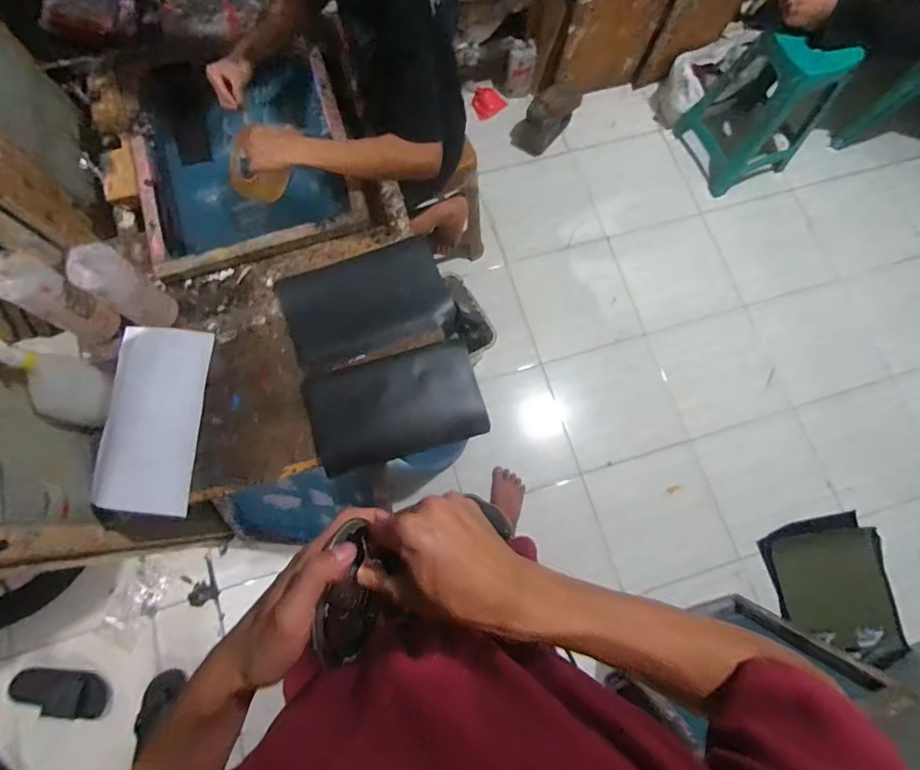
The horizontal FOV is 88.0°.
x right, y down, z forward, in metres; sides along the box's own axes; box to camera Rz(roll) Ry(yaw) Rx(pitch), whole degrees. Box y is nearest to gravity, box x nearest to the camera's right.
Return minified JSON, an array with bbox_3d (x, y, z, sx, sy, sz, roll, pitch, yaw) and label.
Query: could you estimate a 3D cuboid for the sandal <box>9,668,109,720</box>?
[{"bbox_3d":[-1.127,0.860,1.344,0.265,0.061,0.128,13,76,2],"label":"sandal"}]

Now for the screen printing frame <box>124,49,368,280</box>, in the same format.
[{"bbox_3d":[-0.483,-0.521,1.065,0.461,0.050,0.517,-16,77,-5],"label":"screen printing frame"}]

